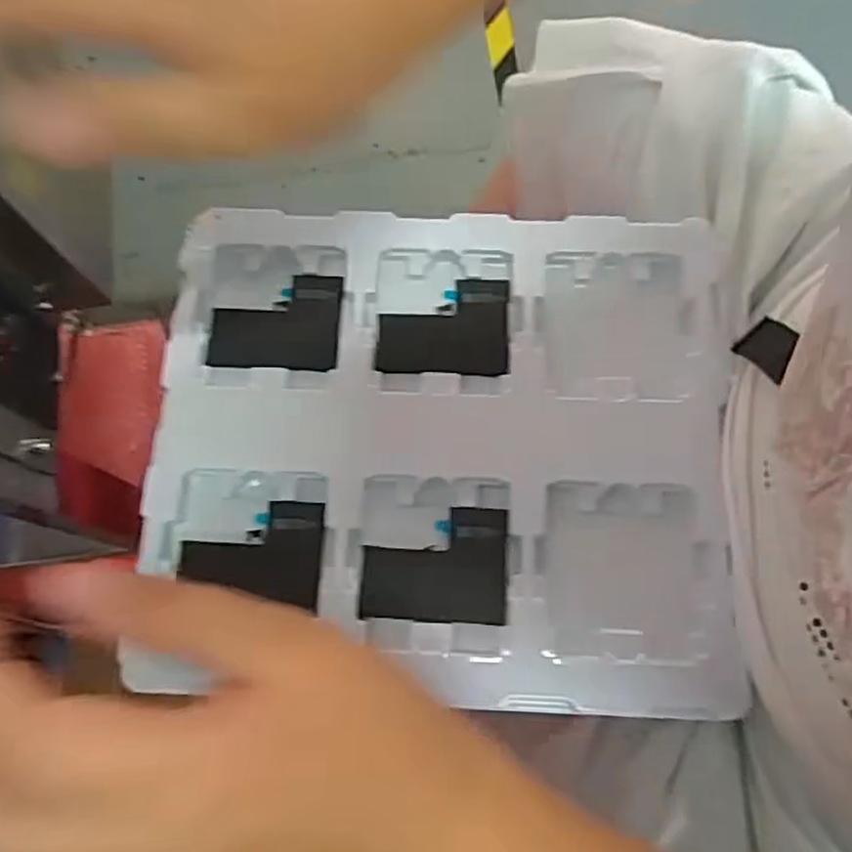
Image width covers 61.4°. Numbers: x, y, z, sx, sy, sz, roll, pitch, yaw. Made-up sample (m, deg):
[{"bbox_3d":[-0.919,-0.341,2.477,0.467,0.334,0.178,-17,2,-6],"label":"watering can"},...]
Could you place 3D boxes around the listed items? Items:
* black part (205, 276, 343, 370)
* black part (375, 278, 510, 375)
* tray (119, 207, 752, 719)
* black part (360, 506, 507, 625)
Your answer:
[{"bbox_3d":[-0.089,-0.063,0.427,0.075,0.004,0.061,2,74,2],"label":"black part"},{"bbox_3d":[0.010,-0.059,0.425,0.076,0.005,0.060,0,74,2],"label":"black part"},{"bbox_3d":[0.008,0.005,0.400,0.310,0.019,0.272,2,70,3],"label":"tray"},{"bbox_3d":[0.005,0.073,0.384,0.075,0.004,0.060,3,74,2],"label":"black part"}]

